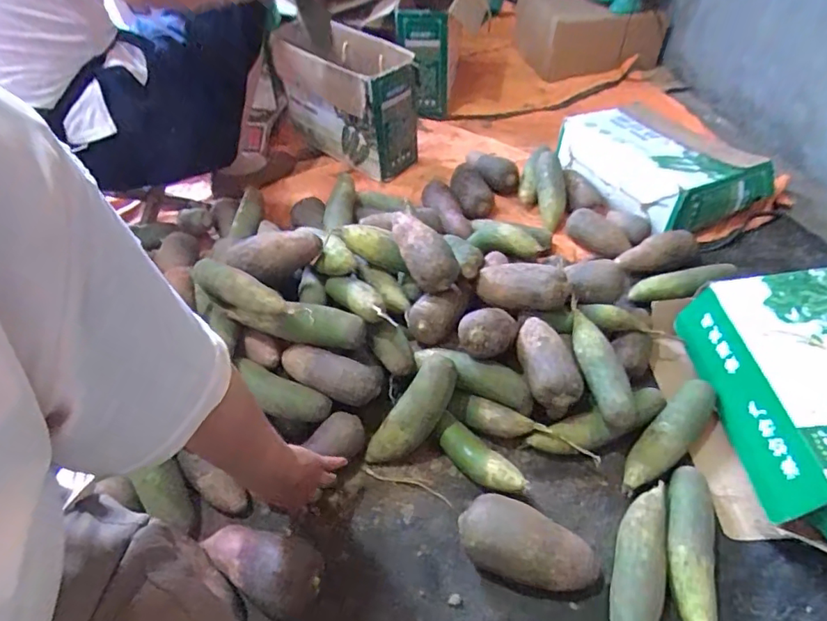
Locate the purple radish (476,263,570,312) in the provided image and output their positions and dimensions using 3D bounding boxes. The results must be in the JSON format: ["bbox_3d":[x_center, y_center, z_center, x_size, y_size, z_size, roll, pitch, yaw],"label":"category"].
[{"bbox_3d":[0.177,-0.044,0.836,0.144,0.053,0.066,12,48,14],"label":"purple radish"}]

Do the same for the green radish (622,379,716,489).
[{"bbox_3d":[0.363,0.174,0.732,0.191,0.049,0.053,-33,53,-26],"label":"green radish"}]

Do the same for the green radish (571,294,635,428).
[{"bbox_3d":[0.268,0.075,0.763,0.053,0.045,0.201,-10,46,-6],"label":"green radish"}]

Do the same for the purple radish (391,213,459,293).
[{"bbox_3d":[0.014,-0.093,0.813,0.063,0.073,0.136,-24,50,-19],"label":"purple radish"}]

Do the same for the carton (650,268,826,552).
[{"bbox_3d":[0.561,0.108,0.722,0.316,0.155,0.407,-3,46,1],"label":"carton"}]

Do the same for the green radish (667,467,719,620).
[{"bbox_3d":[0.335,0.293,0.636,0.054,0.058,0.221,11,48,14],"label":"green radish"}]

